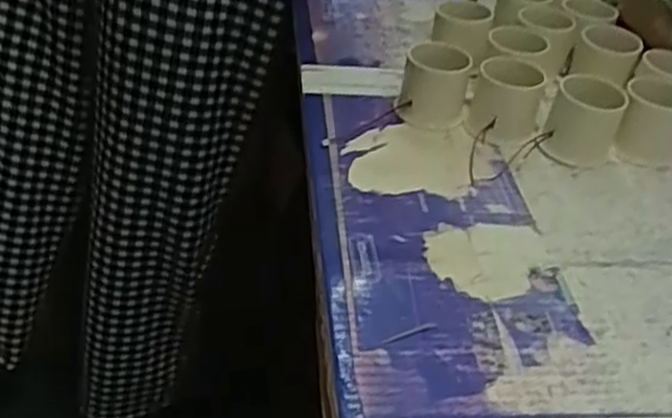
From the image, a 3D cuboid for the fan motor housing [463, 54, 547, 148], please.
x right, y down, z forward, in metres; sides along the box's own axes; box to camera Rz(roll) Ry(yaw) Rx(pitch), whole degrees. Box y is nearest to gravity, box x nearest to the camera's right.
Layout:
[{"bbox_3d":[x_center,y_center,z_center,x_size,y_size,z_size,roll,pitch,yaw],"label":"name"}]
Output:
[{"bbox_3d":[0.130,-0.082,0.582,0.055,0.052,0.051,8,37,3],"label":"fan motor housing"}]

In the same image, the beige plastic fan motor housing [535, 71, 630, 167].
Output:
[{"bbox_3d":[0.184,-0.066,0.569,0.051,0.056,0.046,18,39,16],"label":"beige plastic fan motor housing"}]

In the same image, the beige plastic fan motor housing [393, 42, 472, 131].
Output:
[{"bbox_3d":[0.076,-0.097,0.595,0.046,0.056,0.039,20,39,19],"label":"beige plastic fan motor housing"}]

